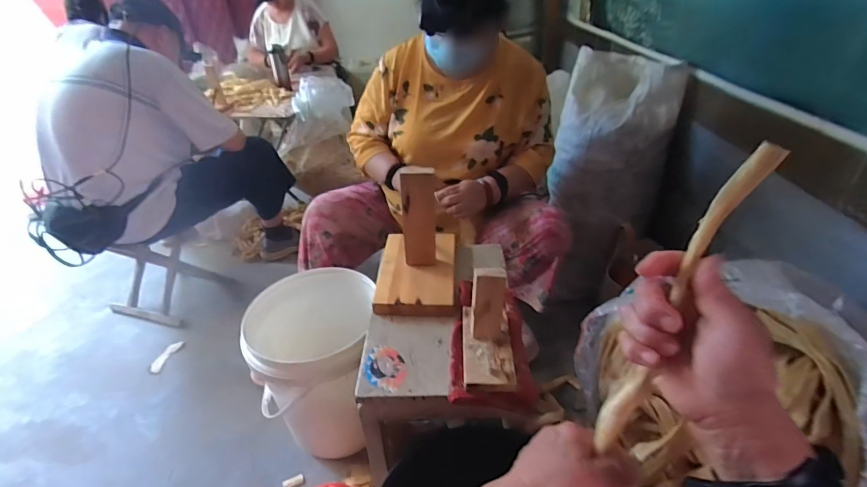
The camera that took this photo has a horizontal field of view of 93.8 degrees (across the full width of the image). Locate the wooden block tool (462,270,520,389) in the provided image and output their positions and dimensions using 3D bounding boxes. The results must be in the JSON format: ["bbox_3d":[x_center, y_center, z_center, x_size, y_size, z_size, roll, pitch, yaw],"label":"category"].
[{"bbox_3d":[0.079,0.105,0.580,0.073,0.129,0.153,-1,34,3],"label":"wooden block tool"}]

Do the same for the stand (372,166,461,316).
[{"bbox_3d":[-0.033,-0.012,0.696,0.139,0.204,0.173,-3,34,-1],"label":"stand"}]

